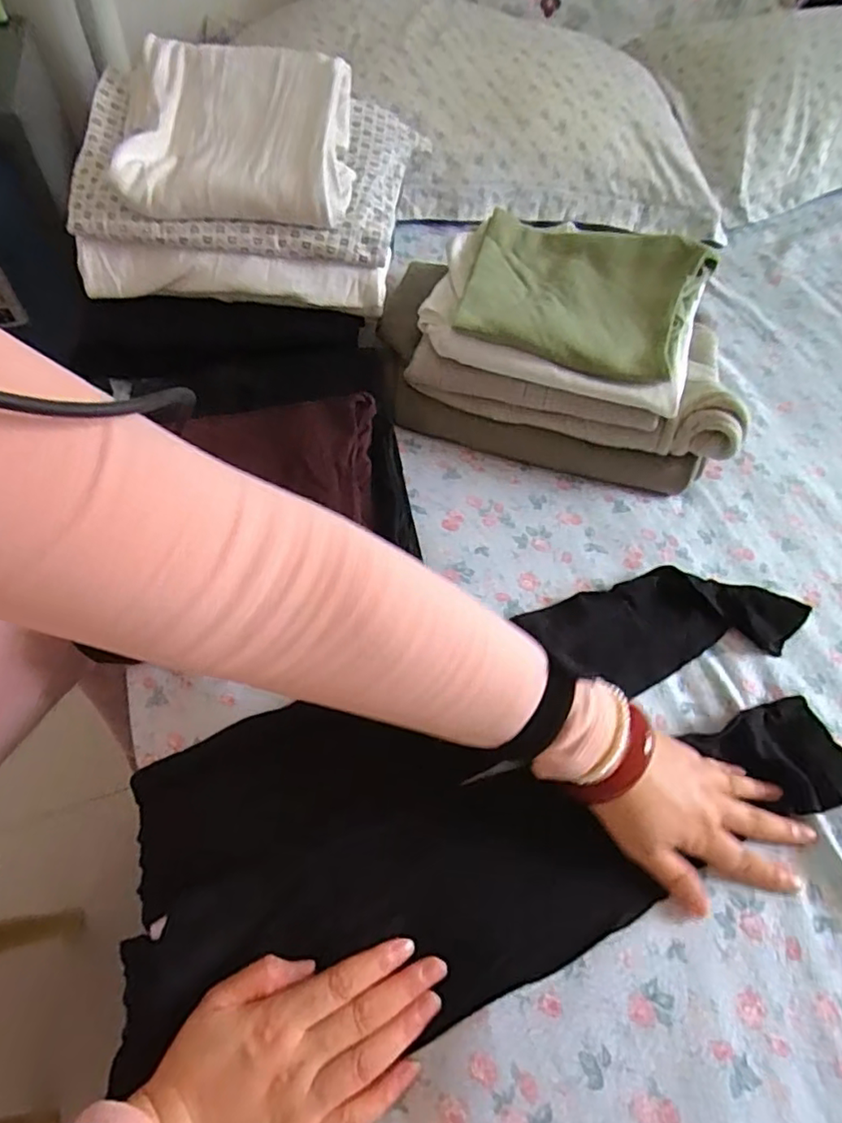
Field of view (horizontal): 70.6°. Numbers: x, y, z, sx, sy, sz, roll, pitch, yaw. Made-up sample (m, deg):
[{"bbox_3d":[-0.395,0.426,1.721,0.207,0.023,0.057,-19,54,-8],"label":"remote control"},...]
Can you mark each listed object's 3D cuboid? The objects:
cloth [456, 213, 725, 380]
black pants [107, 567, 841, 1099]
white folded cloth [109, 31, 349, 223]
[{"bbox_3d":[0.151,-0.253,0.552,0.209,0.031,0.196,14,59,8],"label":"cloth"},{"bbox_3d":[0.055,0.161,0.420,0.537,0.065,0.210,-18,56,-11],"label":"black pants"},{"bbox_3d":[-0.156,-0.364,0.505,0.195,0.032,0.169,6,78,0],"label":"white folded cloth"}]

